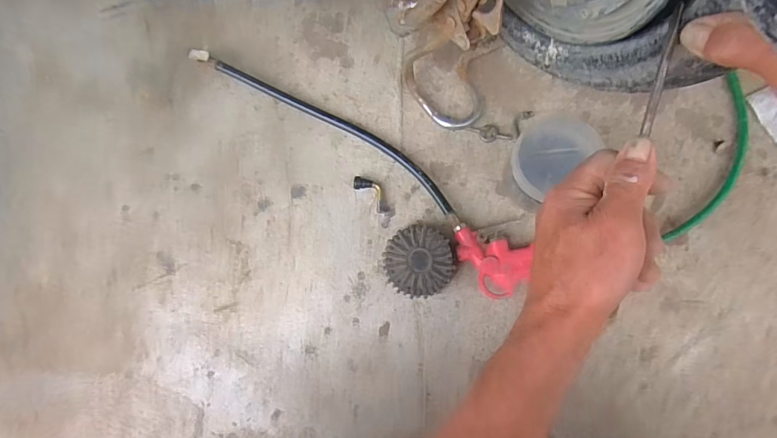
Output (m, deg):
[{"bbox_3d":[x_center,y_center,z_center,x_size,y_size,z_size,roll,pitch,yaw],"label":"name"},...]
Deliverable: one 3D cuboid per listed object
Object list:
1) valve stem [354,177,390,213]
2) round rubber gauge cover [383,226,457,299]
[{"bbox_3d":[-0.016,-0.027,0.470,0.020,0.011,0.048,-44,82,-3],"label":"valve stem"},{"bbox_3d":[0.032,0.043,0.447,0.069,0.038,0.068,0,83,3],"label":"round rubber gauge cover"}]

